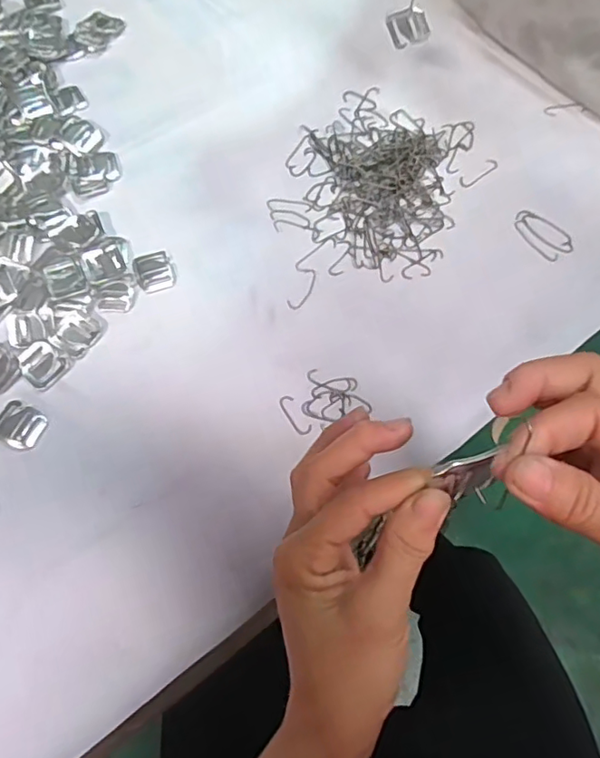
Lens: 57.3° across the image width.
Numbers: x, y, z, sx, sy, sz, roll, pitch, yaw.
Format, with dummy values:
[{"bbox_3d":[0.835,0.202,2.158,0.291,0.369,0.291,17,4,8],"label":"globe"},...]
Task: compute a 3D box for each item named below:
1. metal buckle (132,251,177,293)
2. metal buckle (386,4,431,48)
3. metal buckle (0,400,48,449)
[{"bbox_3d":[-0.119,-0.089,0.449,0.032,0.004,0.035,-20,70,-9],"label":"metal buckle"},{"bbox_3d":[0.092,-0.302,0.471,0.034,0.028,0.004,0,44,35],"label":"metal buckle"},{"bbox_3d":[-0.203,0.033,0.397,0.034,0.004,0.030,22,69,7],"label":"metal buckle"}]

